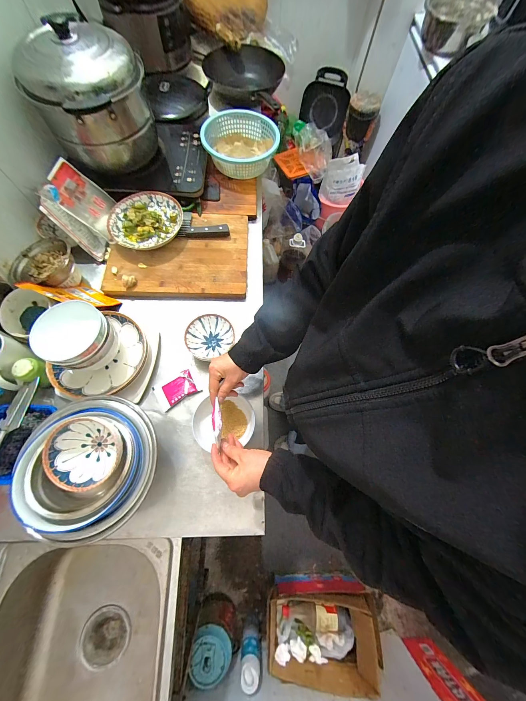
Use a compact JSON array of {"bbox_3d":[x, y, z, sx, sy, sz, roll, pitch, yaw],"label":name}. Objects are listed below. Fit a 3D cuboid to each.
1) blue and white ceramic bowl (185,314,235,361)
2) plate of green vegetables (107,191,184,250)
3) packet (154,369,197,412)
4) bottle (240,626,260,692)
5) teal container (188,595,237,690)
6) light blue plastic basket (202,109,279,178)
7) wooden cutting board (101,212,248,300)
[{"bbox_3d":[-0.127,-0.031,0.581,0.109,0.039,0.100,1,70,-2],"label":"blue and white ceramic bowl"},{"bbox_3d":[-0.322,-0.358,0.680,0.192,0.048,0.166,-25,73,-11],"label":"plate of green vegetables"},{"bbox_3d":[-0.200,0.086,0.557,0.087,0.025,0.061,-31,74,-13],"label":"packet"},{"bbox_3d":[-0.042,1.061,0.859,0.065,0.212,0.065,1,70,-2],"label":"bottle"},{"bbox_3d":[-0.173,1.035,0.901,0.137,0.229,0.141,1,70,-2],"label":"teal container"},{"bbox_3d":[-0.071,-0.648,0.788,0.234,0.092,0.243,-12,71,-7],"label":"light blue plastic basket"},{"bbox_3d":[-0.228,-0.273,0.684,0.367,0.035,0.278,0,70,-2],"label":"wooden cutting board"}]

